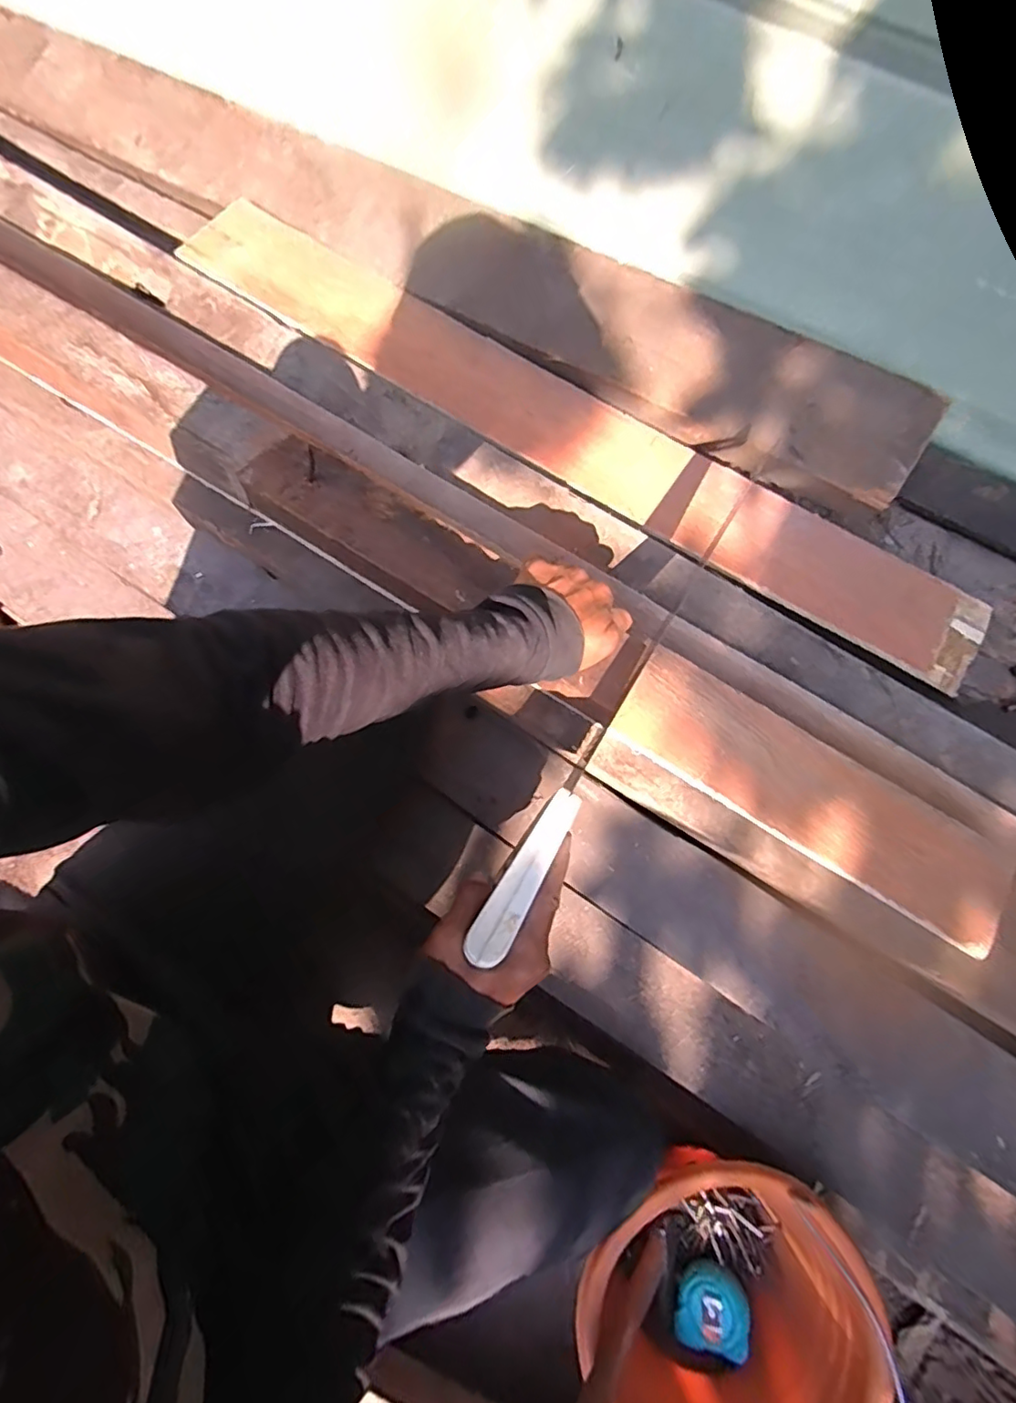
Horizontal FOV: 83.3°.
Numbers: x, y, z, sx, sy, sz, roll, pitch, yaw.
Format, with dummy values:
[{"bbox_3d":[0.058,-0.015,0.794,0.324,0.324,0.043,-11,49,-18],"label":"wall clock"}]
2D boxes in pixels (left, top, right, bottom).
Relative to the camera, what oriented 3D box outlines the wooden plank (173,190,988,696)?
[{"bbox_3d":[0.070,-0.311,0.657,0.991,0.041,0.148,31,77,6],"label":"wooden plank"}]

